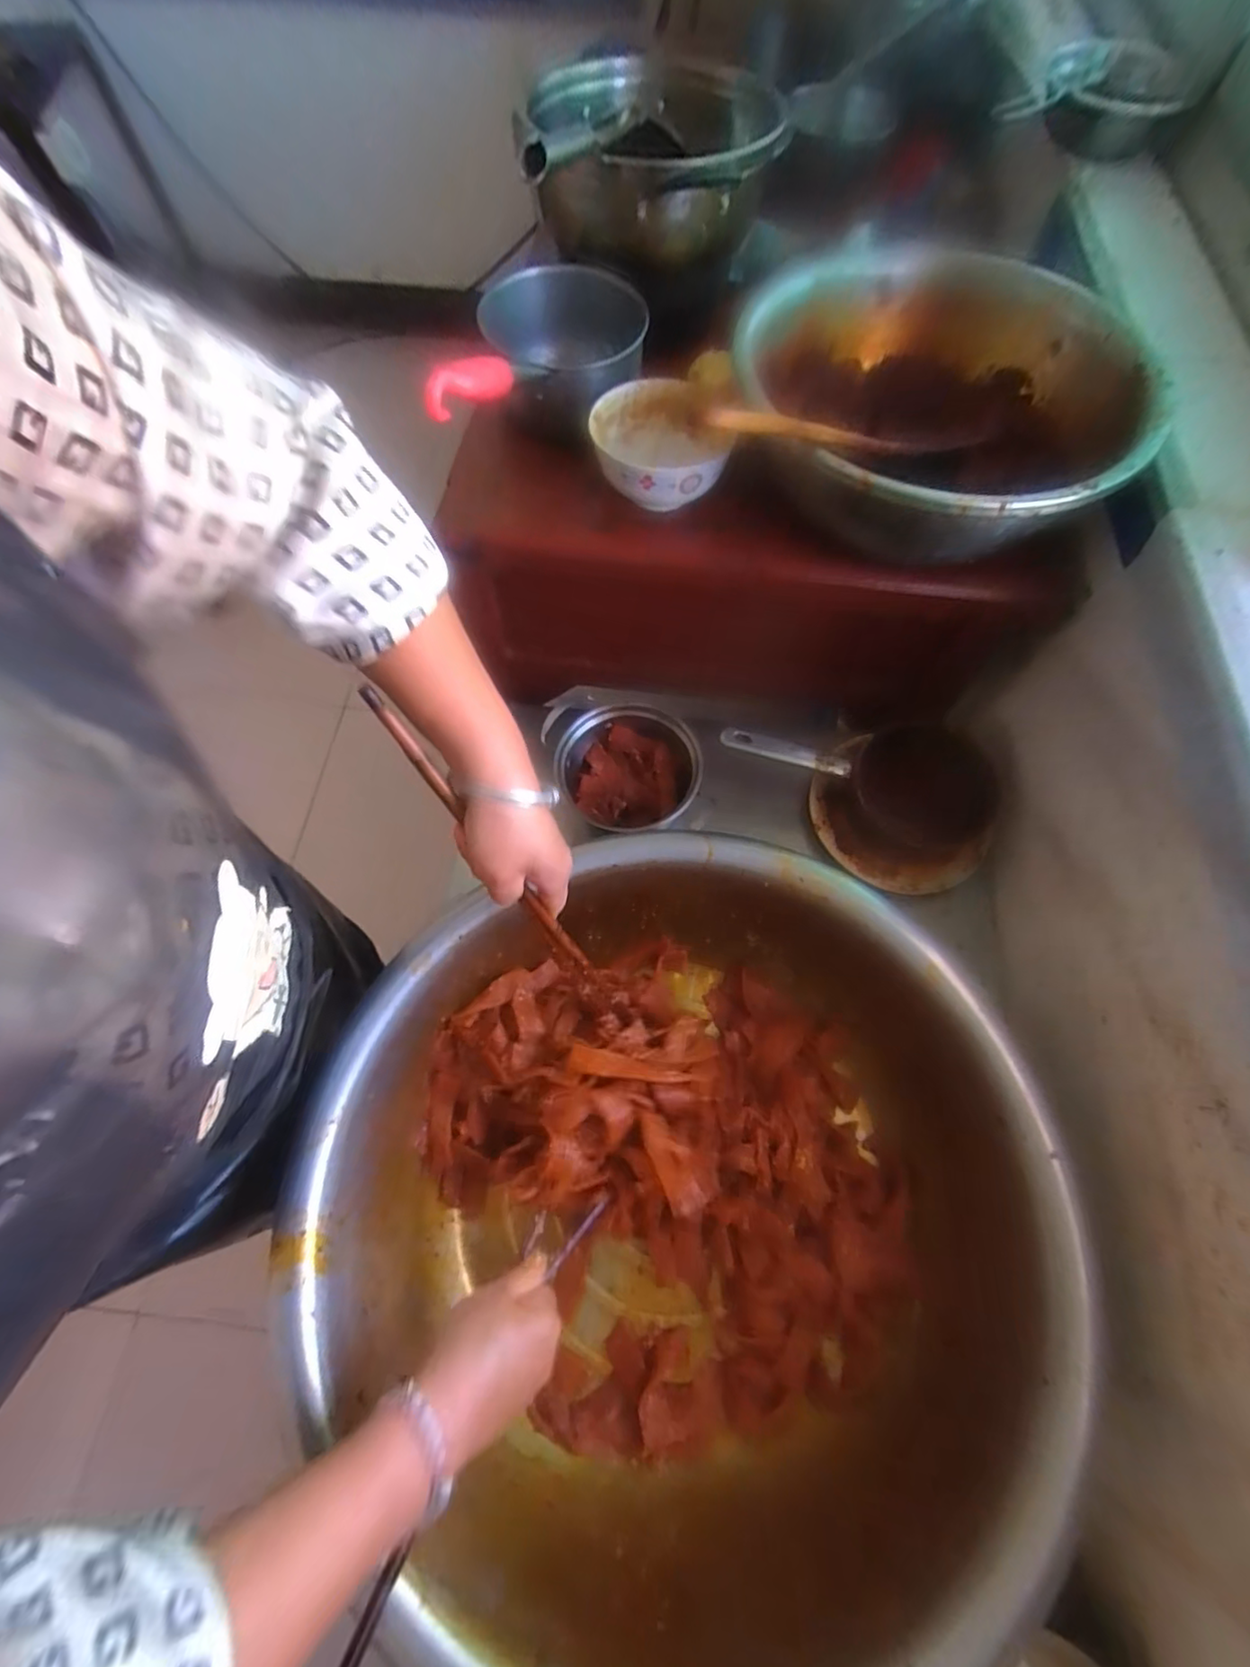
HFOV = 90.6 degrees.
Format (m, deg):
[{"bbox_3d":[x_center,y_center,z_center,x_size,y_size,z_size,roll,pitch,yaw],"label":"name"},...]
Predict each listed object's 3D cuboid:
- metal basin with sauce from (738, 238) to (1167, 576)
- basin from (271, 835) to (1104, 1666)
[{"bbox_3d":[0.264,-0.372,0.542,0.328,0.128,0.331,0,66,-1],"label":"metal basin with sauce"},{"bbox_3d":[0.040,0.294,0.501,0.511,0.175,0.514,0,66,-1],"label":"basin"}]

